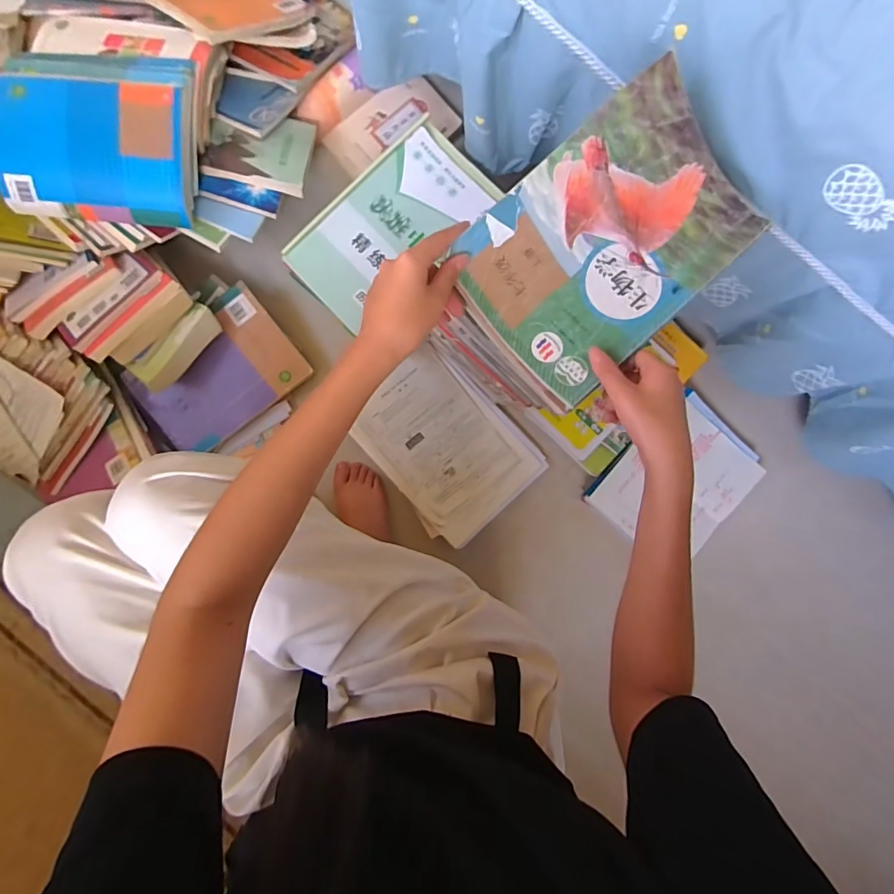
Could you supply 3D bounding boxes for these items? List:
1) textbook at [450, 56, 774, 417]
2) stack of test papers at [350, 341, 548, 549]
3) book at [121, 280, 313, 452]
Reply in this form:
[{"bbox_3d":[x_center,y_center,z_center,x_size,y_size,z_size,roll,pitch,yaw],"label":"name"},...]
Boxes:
[{"bbox_3d":[0.149,-0.187,0.430,0.266,0.029,0.175,-43,102,-1],"label":"textbook"},{"bbox_3d":[0.001,-0.005,0.797,0.222,0.025,0.286,-41,90,0],"label":"stack of test papers"},{"bbox_3d":[-0.378,-0.119,0.788,0.256,0.026,0.176,-37,106,0],"label":"book"}]

